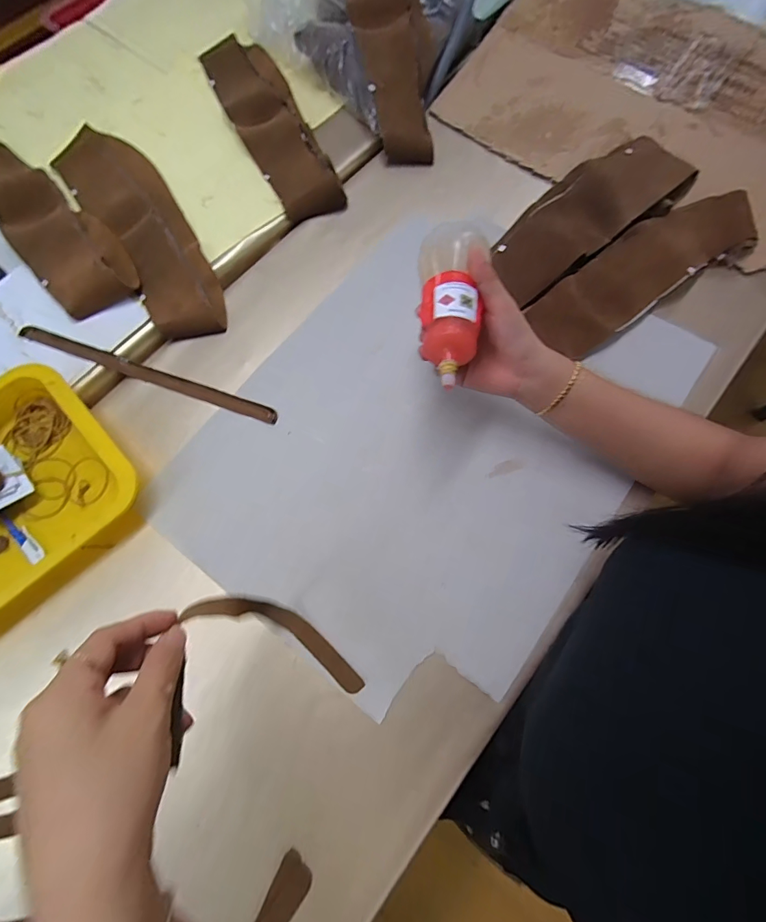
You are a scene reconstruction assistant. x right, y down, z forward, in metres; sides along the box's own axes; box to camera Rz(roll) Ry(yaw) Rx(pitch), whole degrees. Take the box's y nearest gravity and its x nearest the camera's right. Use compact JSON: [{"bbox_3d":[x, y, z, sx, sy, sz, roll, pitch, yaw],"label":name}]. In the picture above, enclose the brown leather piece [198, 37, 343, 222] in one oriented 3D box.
[{"bbox_3d":[-0.154,-0.460,0.570,0.088,0.030,0.325,-24,75,-7],"label":"brown leather piece"}]

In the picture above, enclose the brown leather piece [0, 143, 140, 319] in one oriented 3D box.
[{"bbox_3d":[-0.417,-0.294,0.515,0.096,0.032,0.313,-44,79,-12],"label":"brown leather piece"}]

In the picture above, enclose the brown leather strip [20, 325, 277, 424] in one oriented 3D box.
[{"bbox_3d":[-0.268,-0.100,0.481,0.315,0.009,0.019,19,74,5],"label":"brown leather strip"}]

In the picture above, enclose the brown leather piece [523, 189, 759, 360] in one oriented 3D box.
[{"bbox_3d":[0.304,-0.226,0.491,0.297,0.021,0.087,-32,77,-9],"label":"brown leather piece"}]

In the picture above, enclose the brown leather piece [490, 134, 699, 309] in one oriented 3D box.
[{"bbox_3d":[0.250,-0.304,0.505,0.276,0.023,0.093,-40,78,-11],"label":"brown leather piece"}]

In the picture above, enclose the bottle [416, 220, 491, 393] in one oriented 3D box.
[{"bbox_3d":[0.056,-0.137,0.363,0.049,0.044,0.149,0,67,-1],"label":"bottle"}]

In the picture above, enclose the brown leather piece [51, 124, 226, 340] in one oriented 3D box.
[{"bbox_3d":[-0.303,-0.302,0.524,0.100,0.028,0.370,-35,77,-10],"label":"brown leather piece"}]

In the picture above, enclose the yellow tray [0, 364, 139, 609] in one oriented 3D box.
[{"bbox_3d":[-0.381,0.046,0.414,0.251,0.046,0.189,-42,78,-11],"label":"yellow tray"}]

